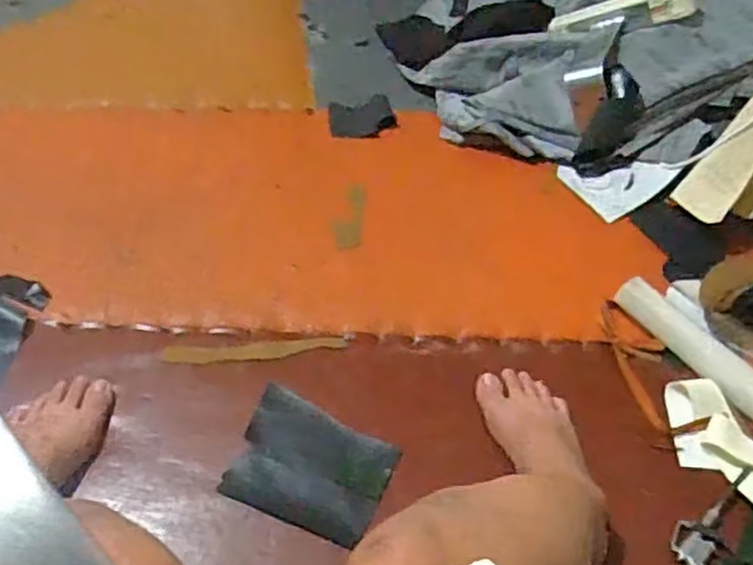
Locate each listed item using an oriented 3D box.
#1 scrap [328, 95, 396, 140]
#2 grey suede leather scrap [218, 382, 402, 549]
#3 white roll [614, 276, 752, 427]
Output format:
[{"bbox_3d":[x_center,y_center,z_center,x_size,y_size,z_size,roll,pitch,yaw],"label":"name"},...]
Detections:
[{"bbox_3d":[-0.024,-0.284,1.223,0.113,0.007,0.107,-4,49,-7],"label":"scrap"},{"bbox_3d":[-0.072,0.192,0.785,0.174,0.043,0.139,19,50,12],"label":"grey suede leather scrap"},{"bbox_3d":[0.437,0.115,0.892,0.049,0.034,0.335,-28,56,-26],"label":"white roll"}]

